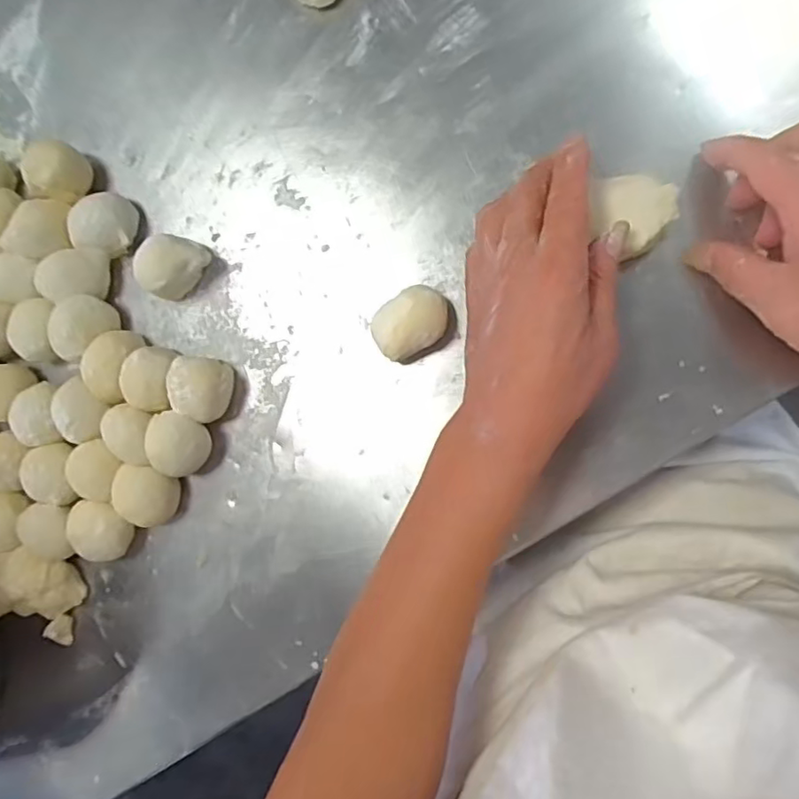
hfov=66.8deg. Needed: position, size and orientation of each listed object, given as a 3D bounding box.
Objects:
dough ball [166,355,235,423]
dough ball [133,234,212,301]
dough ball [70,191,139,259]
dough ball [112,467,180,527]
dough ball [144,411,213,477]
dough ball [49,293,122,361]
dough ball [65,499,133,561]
[{"bbox_3d":[-0.132,-0.007,0.400,0.034,0.040,0.041,5,92,11],"label":"dough ball"},{"bbox_3d":[-0.149,-0.088,0.399,0.031,0.035,0.041,37,97,8],"label":"dough ball"},{"bbox_3d":[-0.199,-0.119,0.408,0.037,0.035,0.039,0,91,11],"label":"dough ball"},{"bbox_3d":[-0.171,0.063,0.413,0.036,0.028,0.041,-43,83,9],"label":"dough ball"},{"bbox_3d":[-0.145,0.029,0.405,0.033,0.037,0.041,11,93,11],"label":"dough ball"},{"bbox_3d":[-0.215,-0.048,0.413,0.034,0.036,0.043,42,98,8],"label":"dough ball"},{"bbox_3d":[-0.201,0.088,0.418,0.040,0.035,0.043,0,91,11],"label":"dough ball"}]

